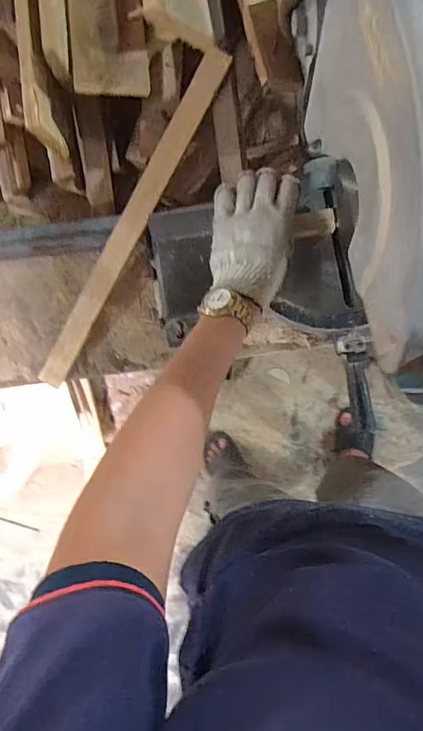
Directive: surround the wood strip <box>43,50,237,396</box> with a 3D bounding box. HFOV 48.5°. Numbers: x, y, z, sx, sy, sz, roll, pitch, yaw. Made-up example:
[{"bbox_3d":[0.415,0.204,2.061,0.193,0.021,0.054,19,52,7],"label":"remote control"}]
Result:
[{"bbox_3d":[-0.100,-0.163,0.567,0.029,0.015,0.437,32,102,3],"label":"wood strip"}]

